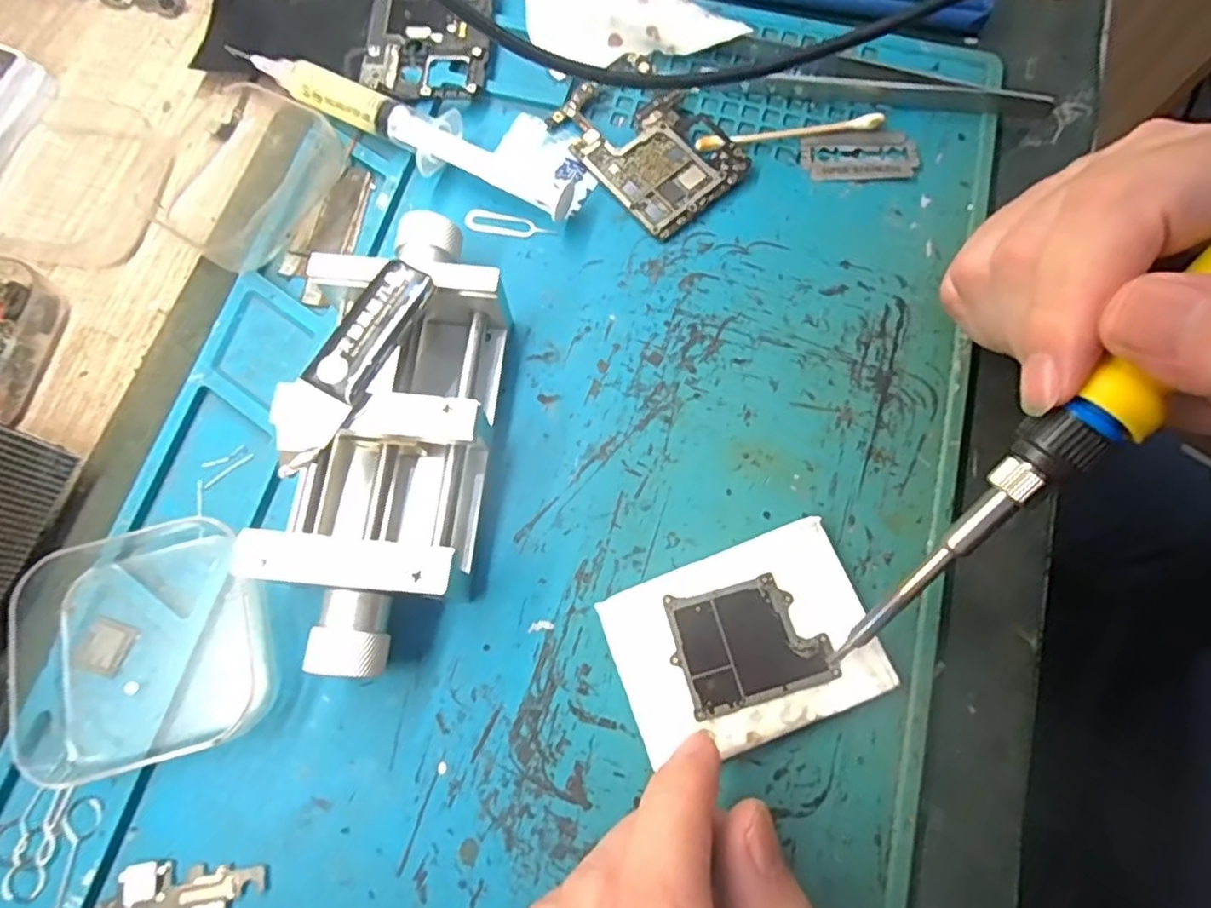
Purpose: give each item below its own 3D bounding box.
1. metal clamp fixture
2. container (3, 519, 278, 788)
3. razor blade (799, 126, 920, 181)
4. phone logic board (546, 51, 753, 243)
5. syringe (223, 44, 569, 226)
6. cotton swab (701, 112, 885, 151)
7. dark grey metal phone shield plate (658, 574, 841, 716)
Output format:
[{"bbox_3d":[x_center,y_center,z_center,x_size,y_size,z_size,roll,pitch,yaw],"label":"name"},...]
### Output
[{"bbox_3d":[-0.062,-0.007,0.193,0.055,0.032,0.135,6,74,2],"label":"metal clamp fixture"},{"bbox_3d":[-0.133,0.054,0.181,0.070,0.018,0.064,-14,75,-4],"label":"container"},{"bbox_3d":[0.094,-0.111,0.237,0.040,0.004,0.023,-4,74,-1],"label":"razor blade"},{"bbox_3d":[0.017,-0.115,0.238,0.049,0.006,0.068,-37,78,-10],"label":"phone logic board"},{"bbox_3d":[-0.076,-0.117,0.233,0.131,0.015,0.021,20,75,6],"label":"syringe"},{"bbox_3d":[0.068,-0.120,0.239,0.069,0.004,0.007,-10,75,-3],"label":"cotton swab"},{"bbox_3d":[0.042,0.054,0.185,0.042,0.004,0.033,-15,75,-4],"label":"dark grey metal phone shield plate"}]

